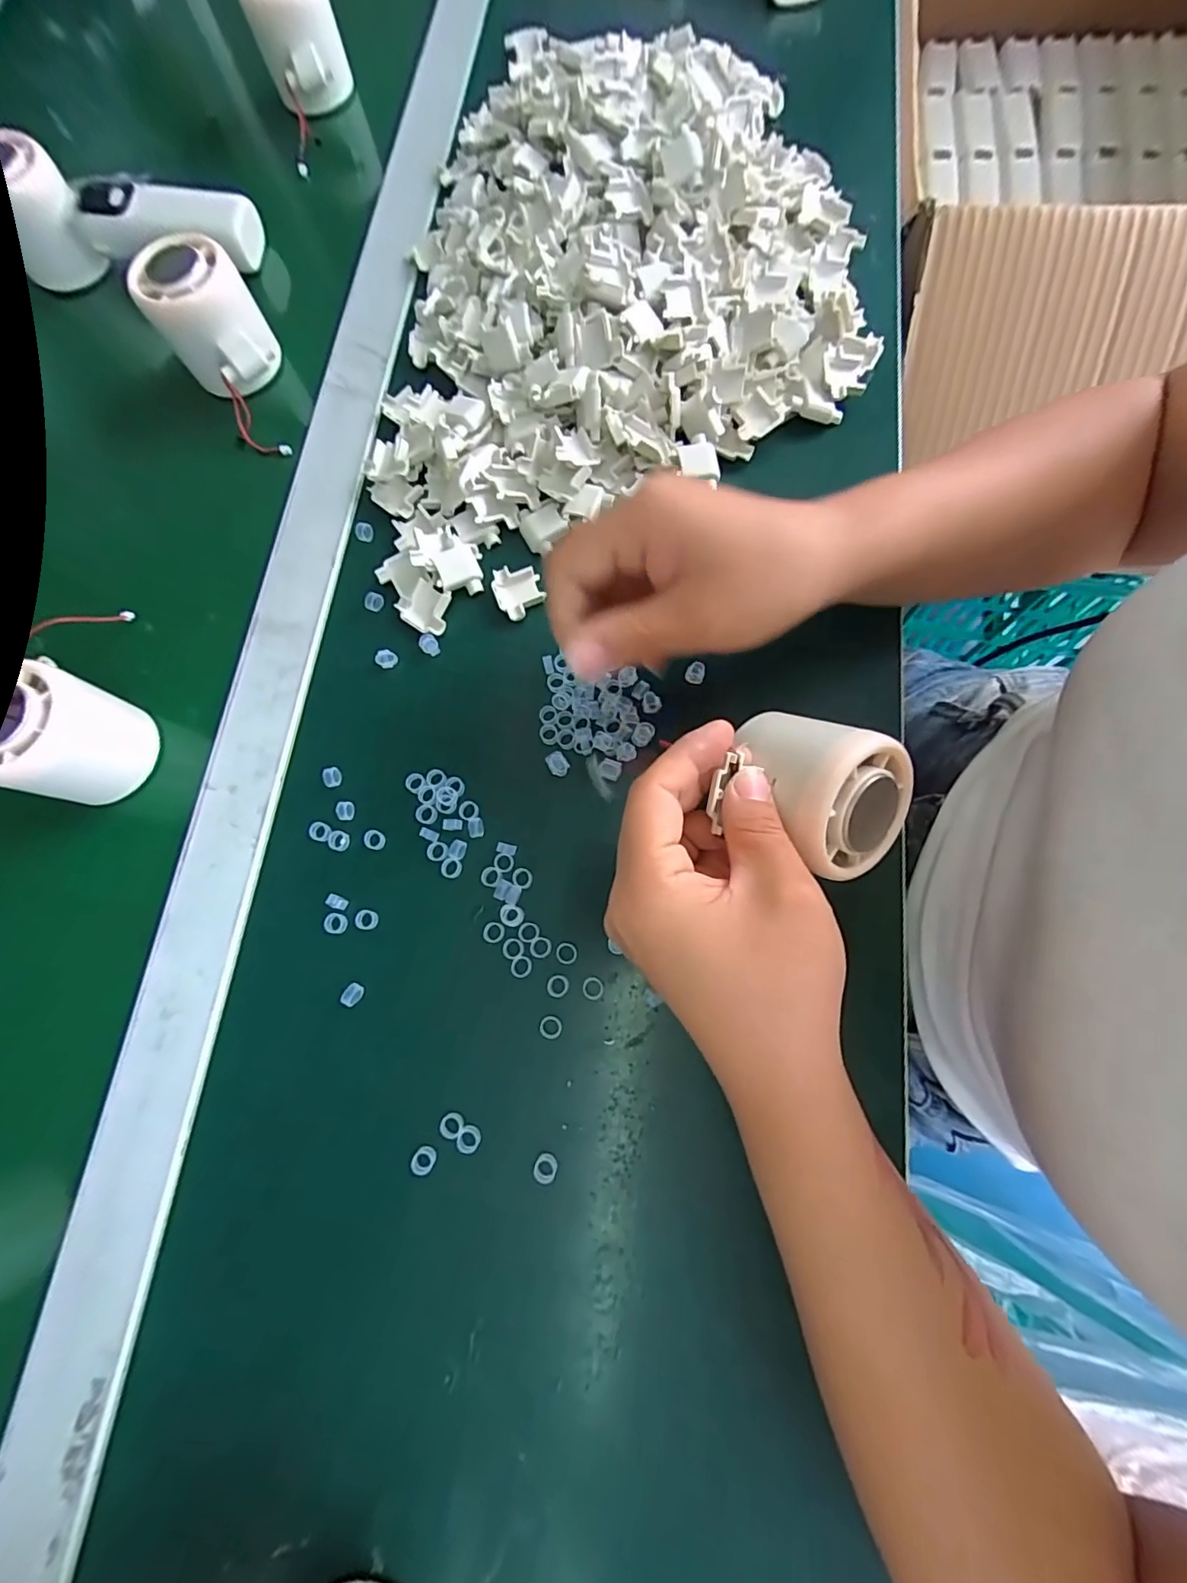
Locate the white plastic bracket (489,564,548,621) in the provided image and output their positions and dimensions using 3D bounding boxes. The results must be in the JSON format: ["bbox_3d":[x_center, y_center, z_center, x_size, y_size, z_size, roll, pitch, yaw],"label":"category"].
[{"bbox_3d":[-0.040,-0.106,0.296,0.025,0.006,0.030,-22,75,-3],"label":"white plastic bracket"}]

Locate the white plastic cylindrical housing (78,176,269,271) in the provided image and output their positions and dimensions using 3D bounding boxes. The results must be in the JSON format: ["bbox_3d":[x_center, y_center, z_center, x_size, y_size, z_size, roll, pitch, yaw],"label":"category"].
[{"bbox_3d":[-0.271,-0.364,0.358,0.101,0.028,0.040,6,76,4],"label":"white plastic cylindrical housing"}]

